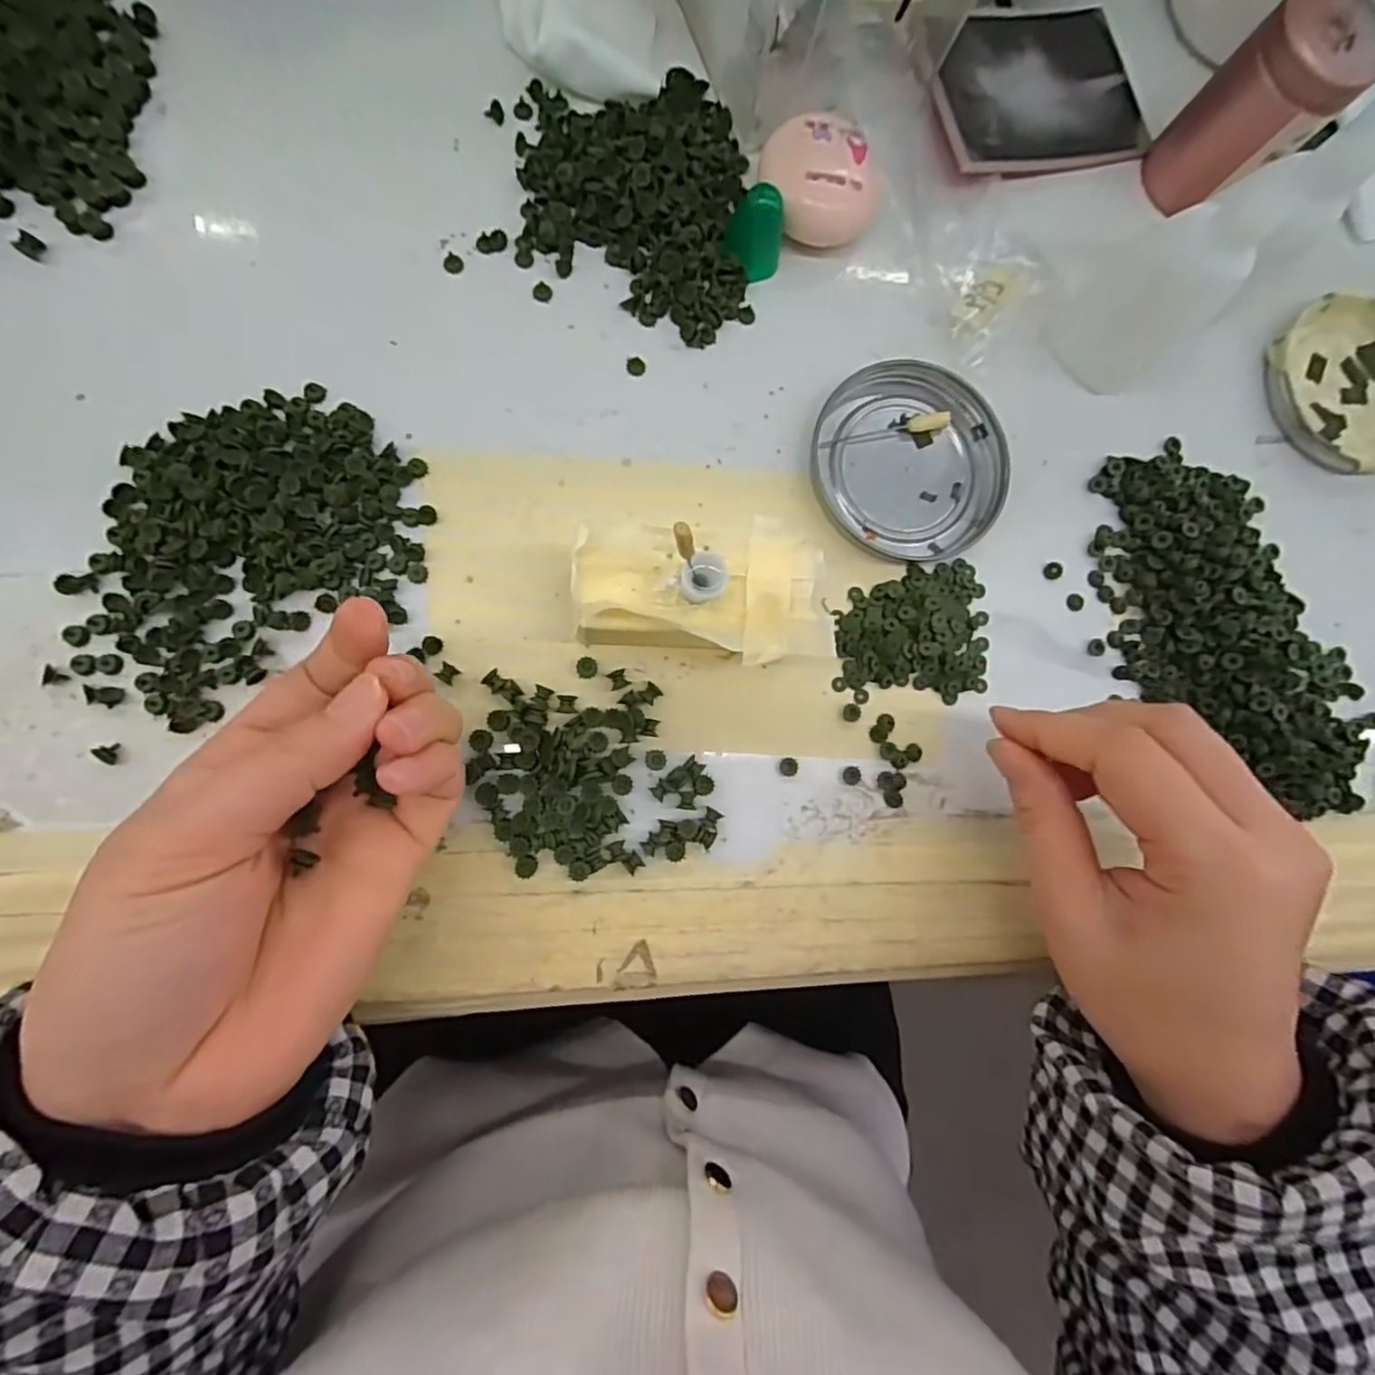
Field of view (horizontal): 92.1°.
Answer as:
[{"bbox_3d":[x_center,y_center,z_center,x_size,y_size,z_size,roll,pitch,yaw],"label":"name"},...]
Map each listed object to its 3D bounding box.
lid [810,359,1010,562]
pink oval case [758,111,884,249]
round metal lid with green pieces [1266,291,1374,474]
[{"bbox_3d":[0.089,-0.090,0.263,0.075,0.009,0.075,1,86,-7],"label":"lid"},{"bbox_3d":[0.050,-0.196,0.258,0.040,0.018,0.044,-23,89,-8],"label":"pink oval case"},{"bbox_3d":[0.297,-0.136,0.295,0.076,0.009,0.079,1,86,-7],"label":"round metal lid with green pieces"}]

